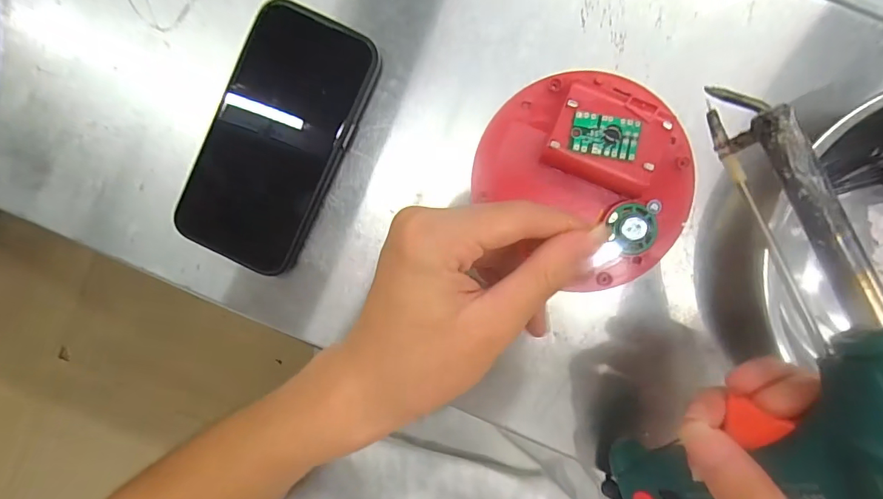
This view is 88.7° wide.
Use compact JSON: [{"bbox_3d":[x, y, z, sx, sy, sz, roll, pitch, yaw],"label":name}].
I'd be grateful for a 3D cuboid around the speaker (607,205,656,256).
[{"bbox_3d":[0.109,-0.012,0.254,0.024,0.008,0.027,-21,91,4],"label":"speaker"}]

